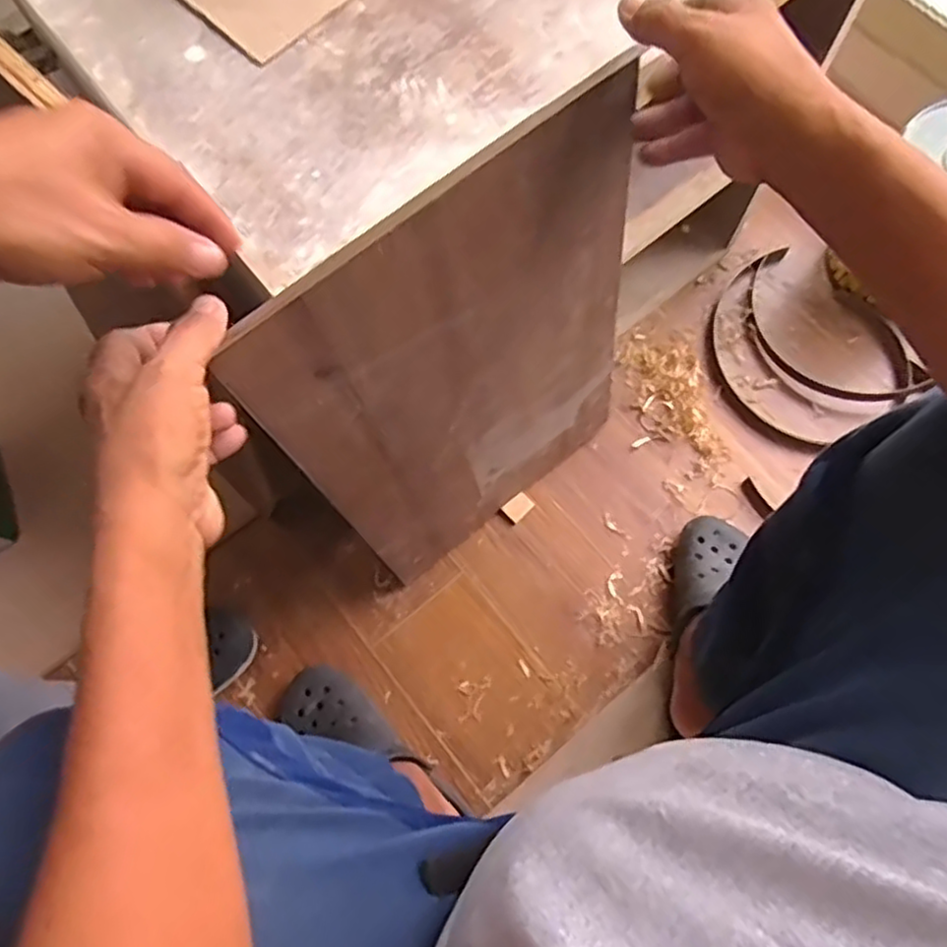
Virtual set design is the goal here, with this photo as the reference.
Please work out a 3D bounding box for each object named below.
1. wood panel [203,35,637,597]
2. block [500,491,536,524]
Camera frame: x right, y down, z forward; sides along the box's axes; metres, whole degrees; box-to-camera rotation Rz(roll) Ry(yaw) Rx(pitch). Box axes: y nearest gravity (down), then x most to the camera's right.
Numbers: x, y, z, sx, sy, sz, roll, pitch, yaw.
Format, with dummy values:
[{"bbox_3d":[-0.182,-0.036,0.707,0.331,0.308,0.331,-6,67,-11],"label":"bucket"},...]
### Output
[{"bbox_3d":[0.012,-0.071,0.643,0.336,0.500,0.010,-39,67,-9],"label":"wood panel"},{"bbox_3d":[0.056,0.042,0.881,0.035,0.008,0.028,-43,76,-10],"label":"block"}]

